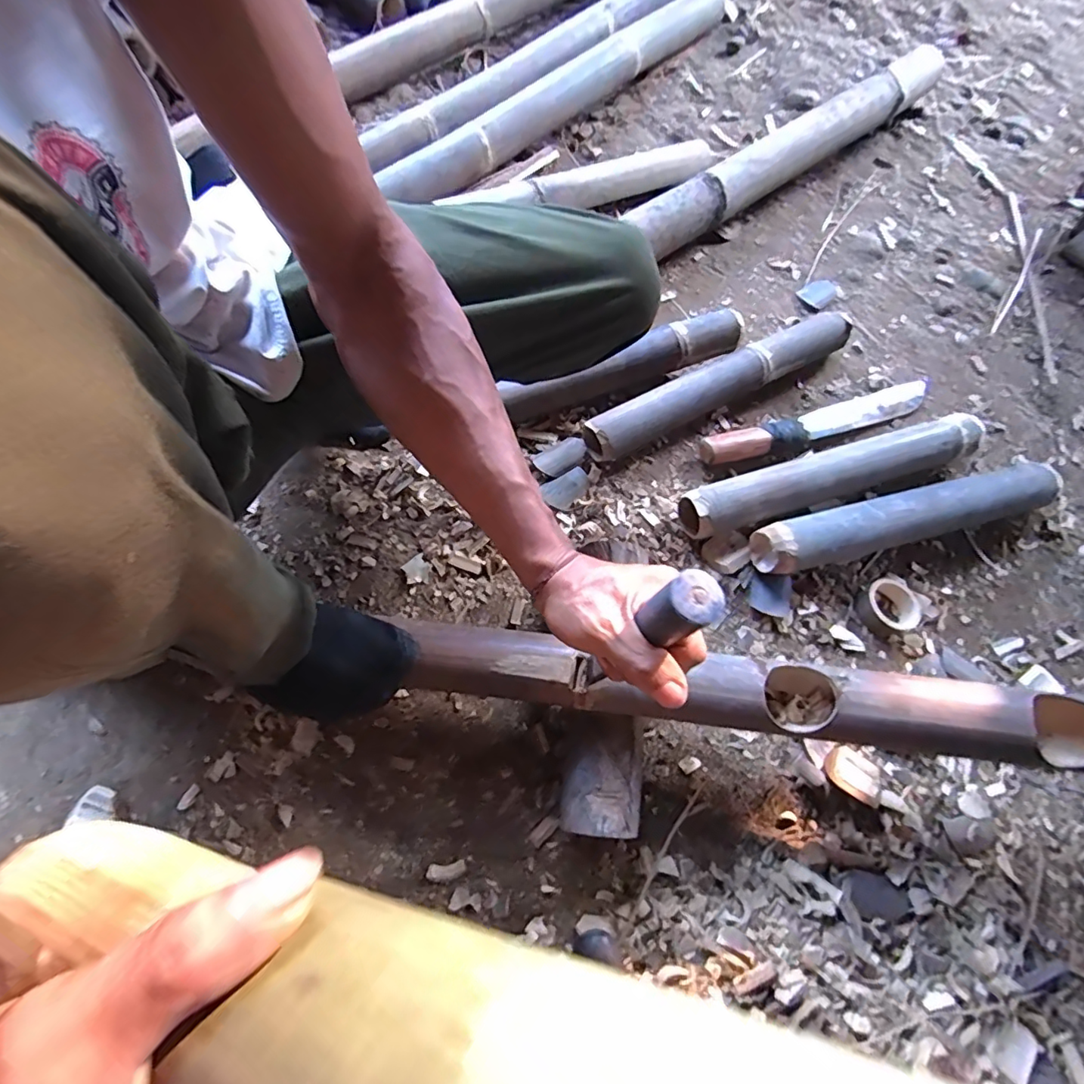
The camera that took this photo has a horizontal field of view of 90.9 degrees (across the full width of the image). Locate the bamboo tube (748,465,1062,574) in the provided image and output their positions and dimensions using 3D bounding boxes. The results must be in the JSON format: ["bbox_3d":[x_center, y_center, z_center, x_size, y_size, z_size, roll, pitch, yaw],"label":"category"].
[{"bbox_3d":[0.421,-0.029,0.611,0.405,0.062,0.060,-14,69,-8],"label":"bamboo tube"}]

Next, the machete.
[{"bbox_3d":[0.360,-0.156,0.677,0.344,0.031,0.043,-17,69,-9],"label":"machete"}]

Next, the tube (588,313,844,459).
[{"bbox_3d":[0.228,-0.202,0.675,0.393,0.054,0.069,-29,72,-13],"label":"tube"}]

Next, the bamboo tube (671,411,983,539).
[{"bbox_3d":[0.342,-0.080,0.626,0.381,0.054,0.057,-18,69,-10],"label":"bamboo tube"}]

